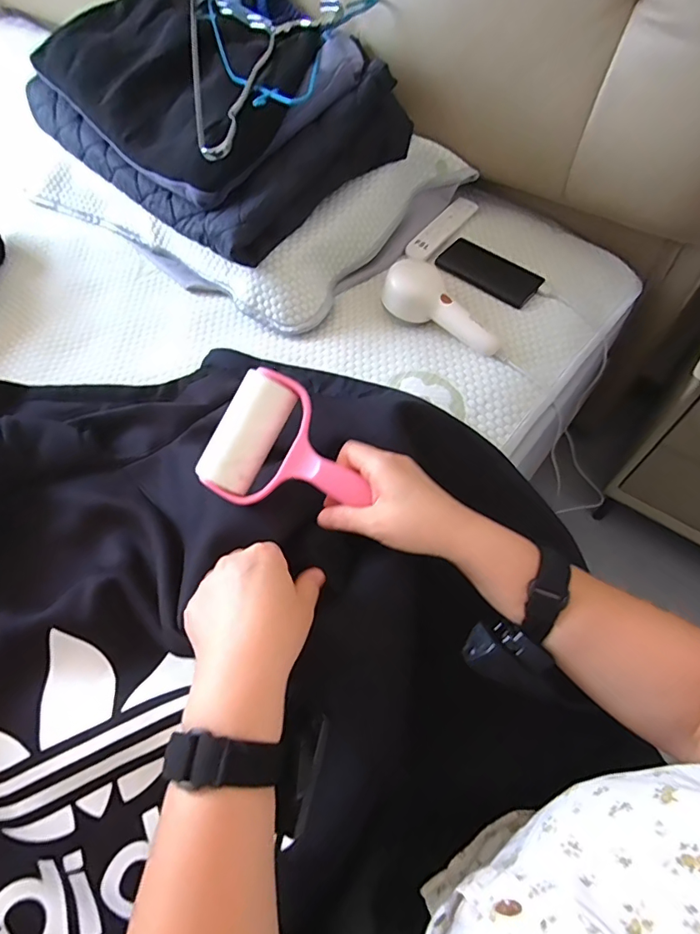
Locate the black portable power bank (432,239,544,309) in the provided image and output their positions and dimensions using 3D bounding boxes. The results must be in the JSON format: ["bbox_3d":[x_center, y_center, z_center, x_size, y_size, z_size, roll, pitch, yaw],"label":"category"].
[{"bbox_3d":[0.199,-0.286,0.708,0.152,0.008,0.072,36,66,23],"label":"black portable power bank"}]

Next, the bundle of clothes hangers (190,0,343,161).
[{"bbox_3d":[-0.108,-0.557,0.639,0.211,0.052,0.423,-9,59,-3],"label":"bundle of clothes hangers"}]

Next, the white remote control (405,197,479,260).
[{"bbox_3d":[0.143,-0.370,0.748,0.040,0.014,0.151,35,66,22],"label":"white remote control"}]

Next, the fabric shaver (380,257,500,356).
[{"bbox_3d":[0.122,-0.212,0.631,0.165,0.070,0.060,22,62,16],"label":"fabric shaver"}]

